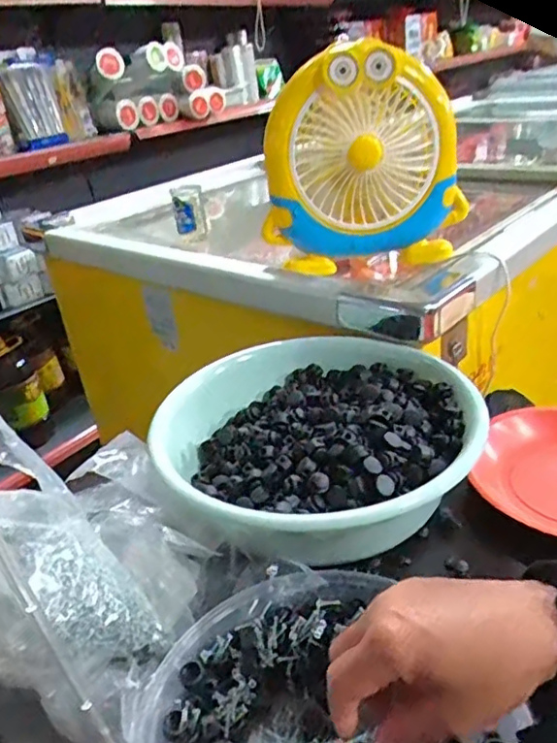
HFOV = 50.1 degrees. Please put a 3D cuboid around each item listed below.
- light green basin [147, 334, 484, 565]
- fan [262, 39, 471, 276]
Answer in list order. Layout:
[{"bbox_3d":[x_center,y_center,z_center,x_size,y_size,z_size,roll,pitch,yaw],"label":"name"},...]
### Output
[{"bbox_3d":[0.041,0.068,0.561,0.295,0.078,0.267,-28,35,-33],"label":"light green basin"},{"bbox_3d":[0.106,-0.262,0.756,0.248,0.240,0.100,-1,29,11],"label":"fan"}]

